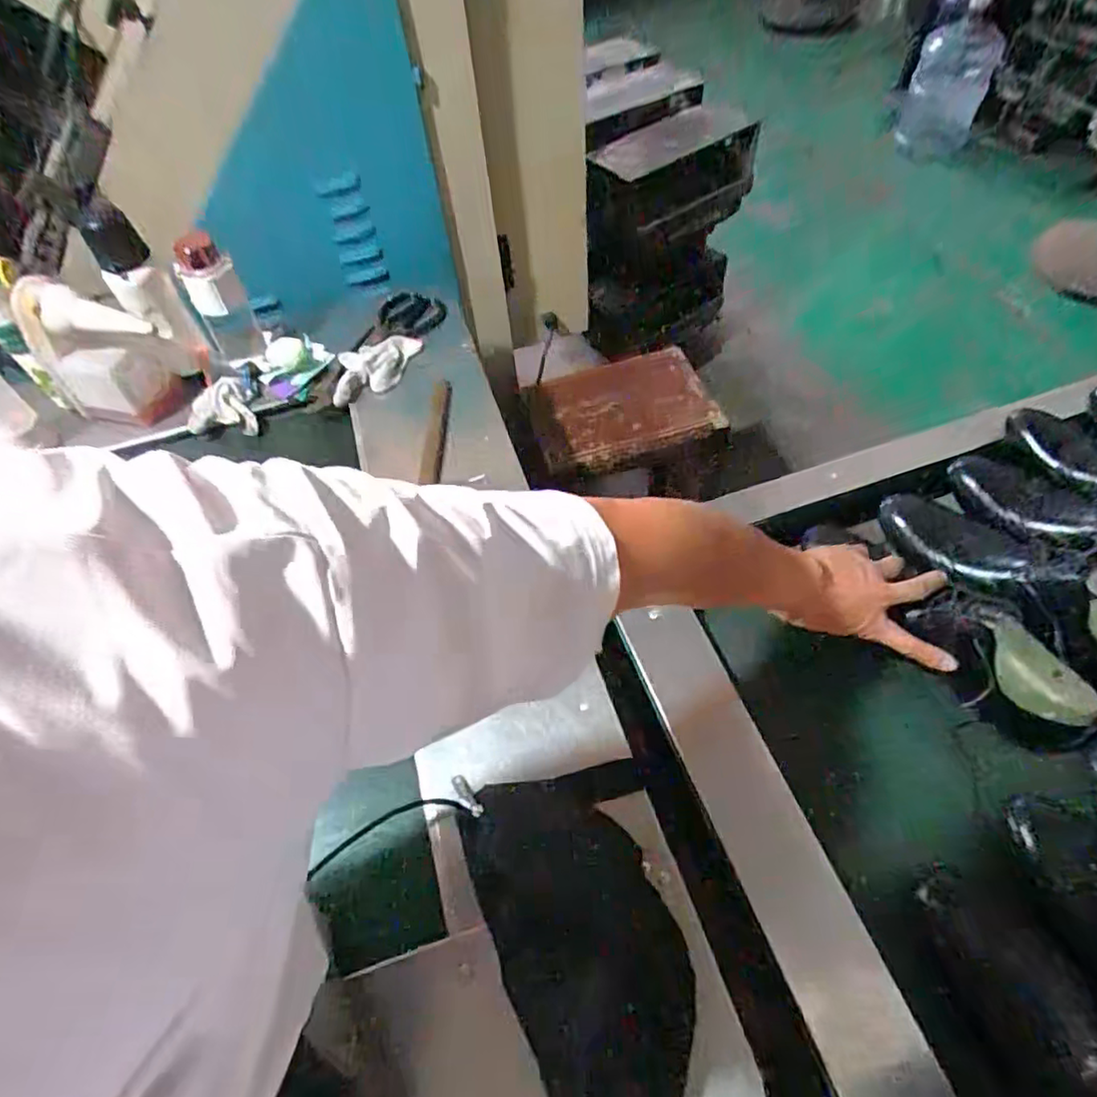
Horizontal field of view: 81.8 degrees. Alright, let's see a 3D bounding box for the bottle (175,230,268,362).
[{"bbox_3d":[-0.483,-0.355,0.941,0.079,0.178,0.061,-24,57,-12],"label":"bottle"}]

